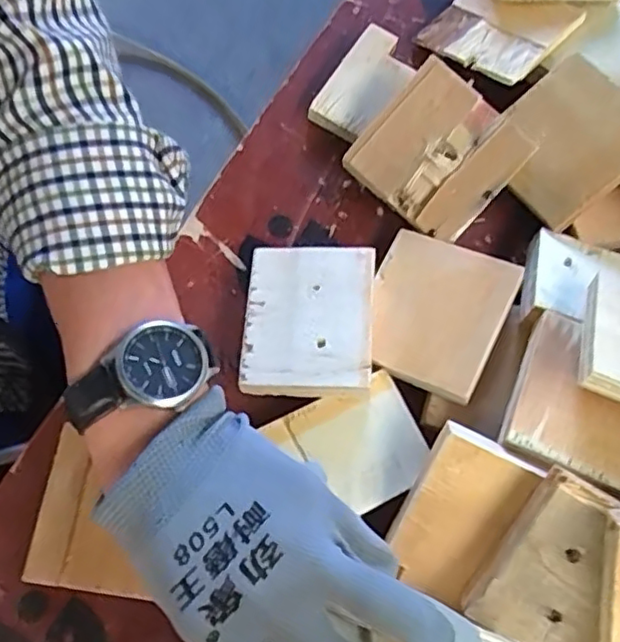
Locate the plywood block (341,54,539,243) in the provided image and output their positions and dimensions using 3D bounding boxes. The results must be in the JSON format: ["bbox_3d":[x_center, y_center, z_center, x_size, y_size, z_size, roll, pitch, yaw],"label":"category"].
[{"bbox_3d":[0.083,-0.109,0.407,0.089,0.013,0.088,40,94,0],"label":"plywood block"}]

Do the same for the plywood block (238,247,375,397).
[{"bbox_3d":[-0.001,-0.001,0.373,0.075,0.012,0.092,1,67,7],"label":"plywood block"}]

